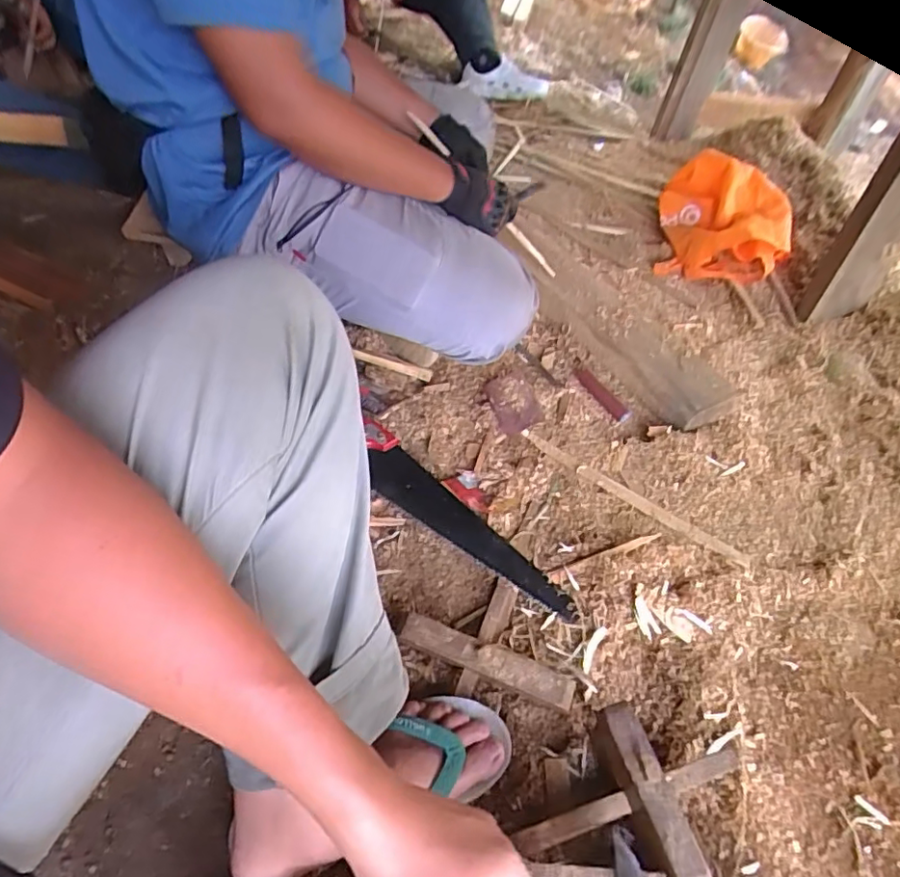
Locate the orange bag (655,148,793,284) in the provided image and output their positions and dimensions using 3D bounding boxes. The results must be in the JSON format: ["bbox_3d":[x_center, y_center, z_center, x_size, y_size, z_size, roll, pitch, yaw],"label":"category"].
[{"bbox_3d":[0.583,-0.466,1.201,0.248,0.164,0.213,10,50,4],"label":"orange bag"}]

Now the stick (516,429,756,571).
[{"bbox_3d":[0.247,0.078,0.792,0.337,0.008,0.028,32,55,21],"label":"stick"}]

